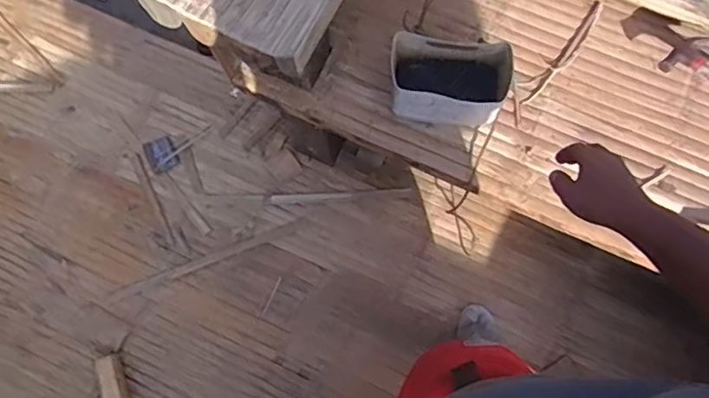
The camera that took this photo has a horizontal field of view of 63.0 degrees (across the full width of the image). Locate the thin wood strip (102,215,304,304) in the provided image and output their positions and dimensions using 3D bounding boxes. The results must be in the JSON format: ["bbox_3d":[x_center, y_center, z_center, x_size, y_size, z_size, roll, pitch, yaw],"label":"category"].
[{"bbox_3d":[-0.376,0.156,1.463,0.522,0.007,0.029,-22,76,-5],"label":"thin wood strip"}]

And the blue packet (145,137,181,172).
[{"bbox_3d":[-0.509,-0.120,1.531,0.072,0.004,0.091,-25,76,-6],"label":"blue packet"}]

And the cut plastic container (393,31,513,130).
[{"bbox_3d":[0.159,-0.201,0.987,0.198,0.118,0.117,14,74,5],"label":"cut plastic container"}]

